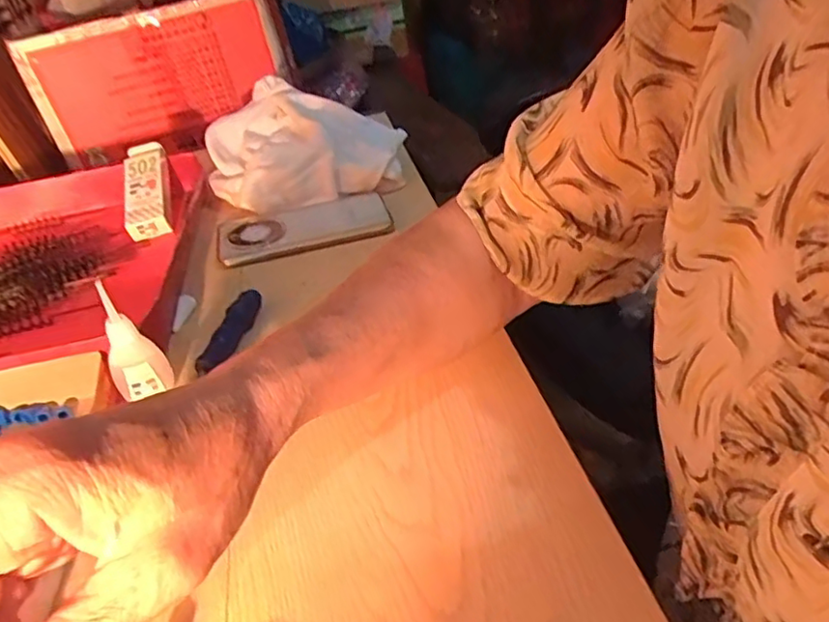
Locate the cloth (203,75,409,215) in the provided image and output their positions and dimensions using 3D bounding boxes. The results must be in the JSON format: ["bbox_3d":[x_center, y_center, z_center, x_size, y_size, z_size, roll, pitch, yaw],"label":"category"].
[{"bbox_3d":[-0.123,-0.188,0.691,0.207,0.081,0.194,-15,37,-11],"label":"cloth"}]

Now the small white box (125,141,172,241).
[{"bbox_3d":[-0.277,-0.128,0.645,0.040,0.024,0.121,-11,62,-6],"label":"small white box"}]

